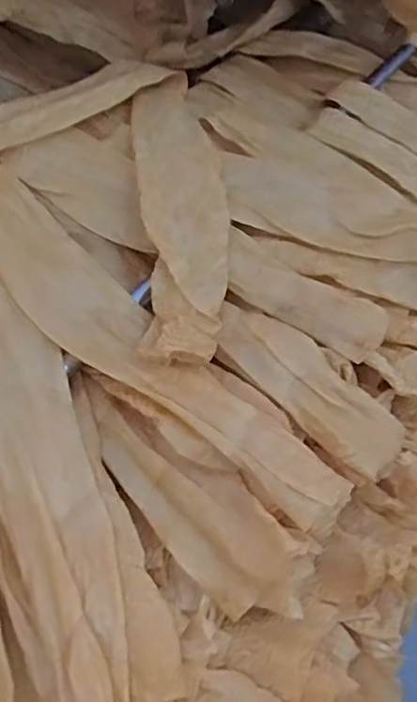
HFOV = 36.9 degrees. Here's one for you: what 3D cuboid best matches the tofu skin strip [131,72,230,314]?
[{"bbox_3d":[-0.029,-0.166,0.564,0.074,0.022,0.317,4,55,-20],"label":"tofu skin strip"}]

